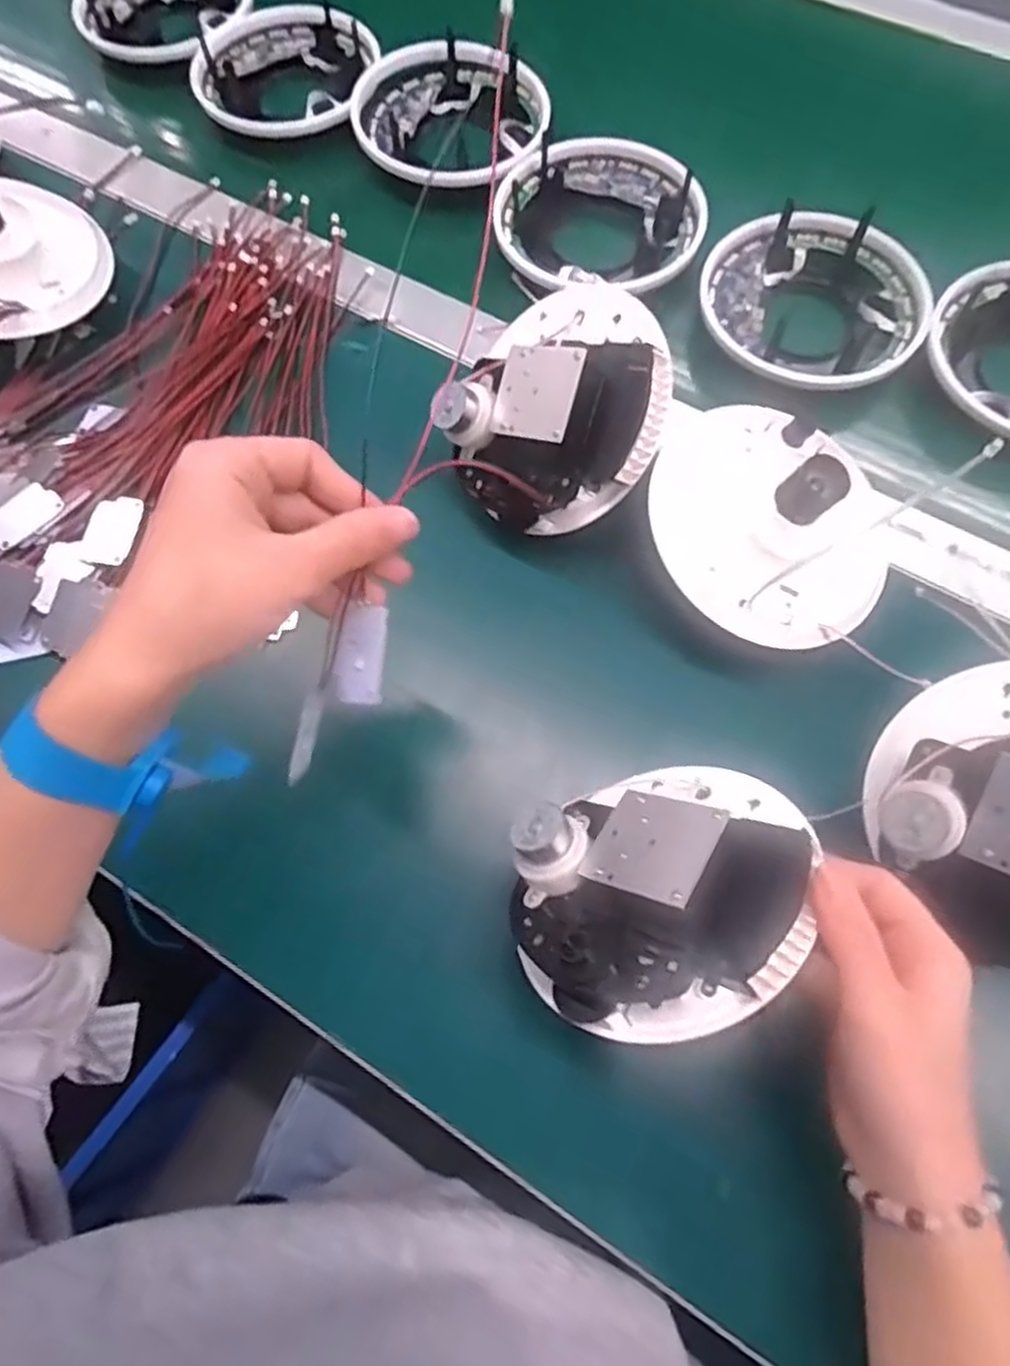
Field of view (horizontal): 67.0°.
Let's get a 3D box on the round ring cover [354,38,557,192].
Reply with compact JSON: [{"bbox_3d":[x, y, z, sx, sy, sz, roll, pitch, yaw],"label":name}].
[{"bbox_3d":[-0.036,-0.397,0.529,0.128,0.021,0.144,-34,72,-10],"label":"round ring cover"}]

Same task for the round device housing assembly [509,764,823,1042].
[{"bbox_3d":[0.057,0.070,0.298,0.123,0.048,0.112,-32,34,-4],"label":"round device housing assembly"}]

